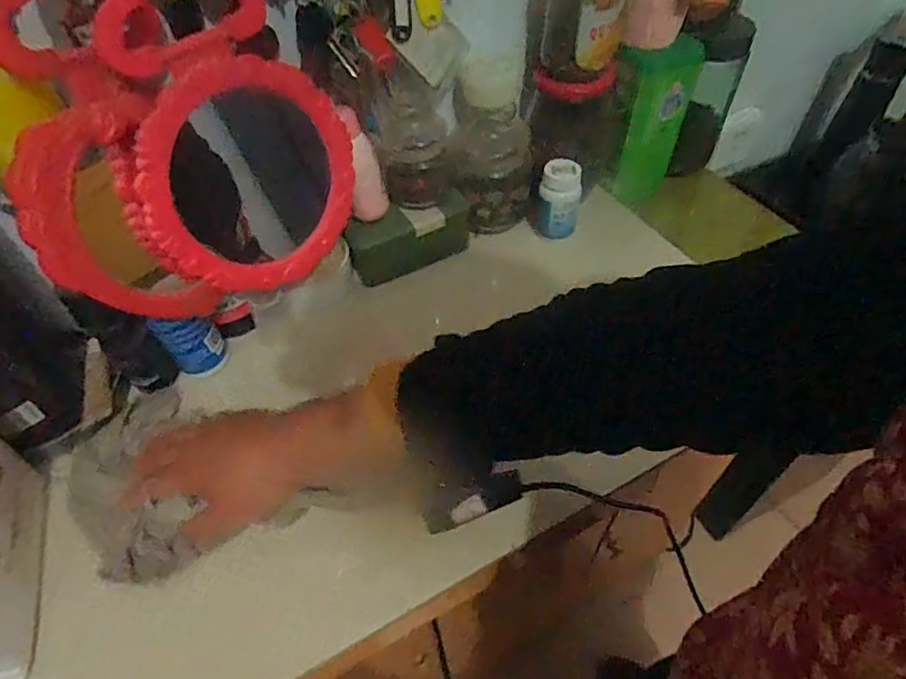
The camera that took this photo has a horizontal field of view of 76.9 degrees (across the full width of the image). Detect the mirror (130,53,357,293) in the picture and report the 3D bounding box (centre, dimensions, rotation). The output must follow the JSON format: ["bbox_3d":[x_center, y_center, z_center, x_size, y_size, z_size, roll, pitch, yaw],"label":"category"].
[{"bbox_3d":[-0.164,-0.124,0.481,0.051,0.184,0.190,30,57,24],"label":"mirror"}]

